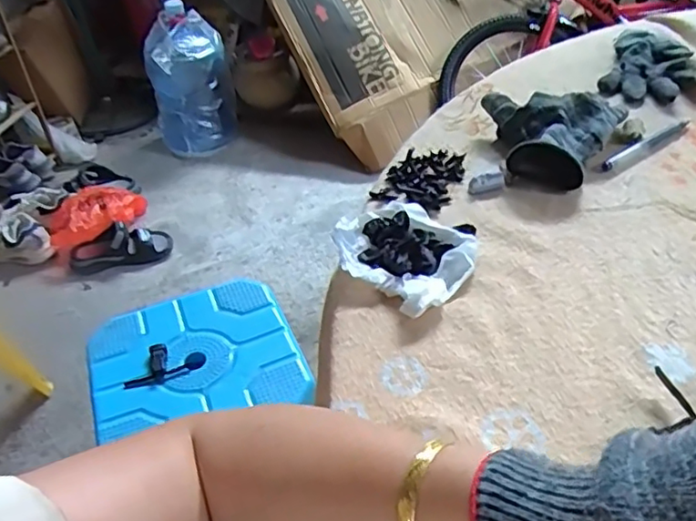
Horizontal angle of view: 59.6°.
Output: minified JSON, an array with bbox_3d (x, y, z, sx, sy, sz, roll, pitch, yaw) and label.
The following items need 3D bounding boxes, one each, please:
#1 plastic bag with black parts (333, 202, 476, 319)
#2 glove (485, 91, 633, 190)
[{"bbox_3d":[0.045,-0.013,0.464,0.098,0.027,0.110,-35,49,-30],"label":"plastic bag with black parts"},{"bbox_3d":[0.180,-0.112,0.547,0.126,0.040,0.107,11,43,17],"label":"glove"}]

